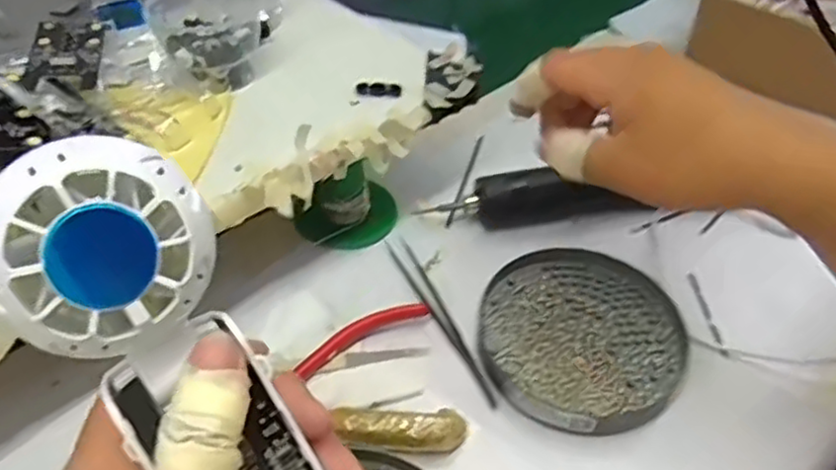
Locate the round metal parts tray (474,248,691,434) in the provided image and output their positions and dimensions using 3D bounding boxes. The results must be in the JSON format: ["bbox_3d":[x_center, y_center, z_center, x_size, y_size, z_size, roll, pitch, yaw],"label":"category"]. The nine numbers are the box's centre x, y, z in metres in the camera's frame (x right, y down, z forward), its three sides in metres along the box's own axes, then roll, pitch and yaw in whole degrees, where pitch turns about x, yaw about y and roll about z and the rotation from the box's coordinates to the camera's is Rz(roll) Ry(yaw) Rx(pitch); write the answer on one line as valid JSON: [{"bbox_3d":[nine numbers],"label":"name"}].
[{"bbox_3d":[0.090,0.055,0.398,0.110,0.014,0.115,1,45,-1],"label":"round metal parts tray"}]

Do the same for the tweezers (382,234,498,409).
[{"bbox_3d":[0.013,0.047,0.412,0.014,0.005,0.129,-18,48,-18],"label":"tweezers"}]

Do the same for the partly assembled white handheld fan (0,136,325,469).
[{"bbox_3d":[-0.065,0.050,0.220,0.055,0.170,0.028,-38,26,-26],"label":"partly assembled white handheld fan"}]

